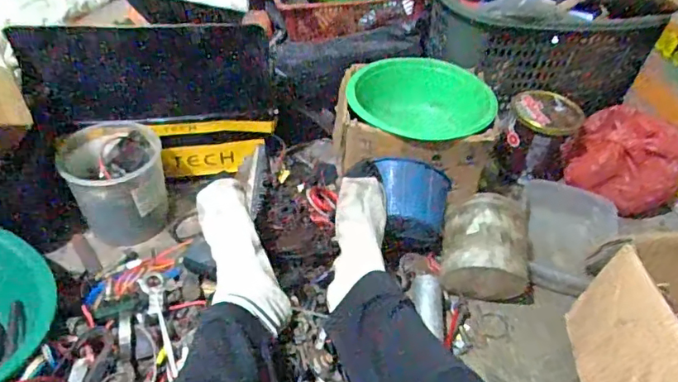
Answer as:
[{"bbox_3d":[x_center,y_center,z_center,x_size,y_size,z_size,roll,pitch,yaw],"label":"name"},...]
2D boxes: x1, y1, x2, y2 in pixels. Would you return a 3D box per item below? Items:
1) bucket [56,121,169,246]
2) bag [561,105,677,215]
[{"bbox_3d":[-0.403,-0.018,0.948,0.156,0.165,0.165,2,43,-2],"label":"bucket"},{"bbox_3d":[0.587,-0.070,1.065,0.169,0.139,0.201,-16,47,-20],"label":"bag"}]

